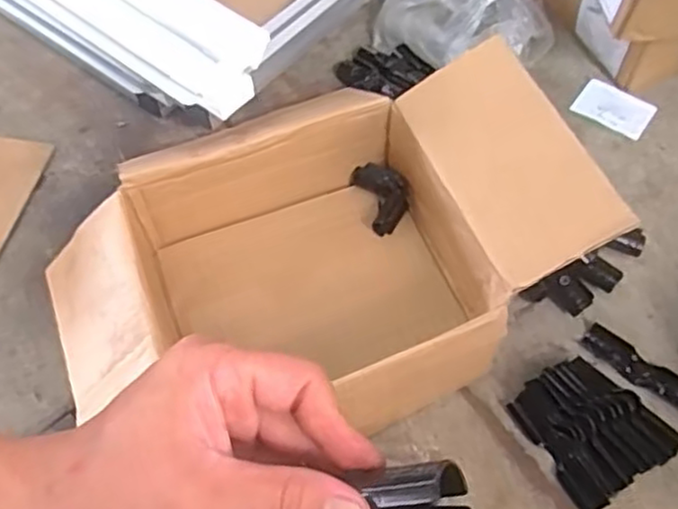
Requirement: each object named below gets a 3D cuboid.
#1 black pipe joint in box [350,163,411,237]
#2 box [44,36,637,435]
[{"bbox_3d":[0.055,-0.070,0.861,0.060,0.033,0.090,-19,60,-10],"label":"black pipe joint in box"},{"bbox_3d":[-0.032,-0.013,0.739,0.512,0.180,0.364,-23,61,-12],"label":"box"}]

